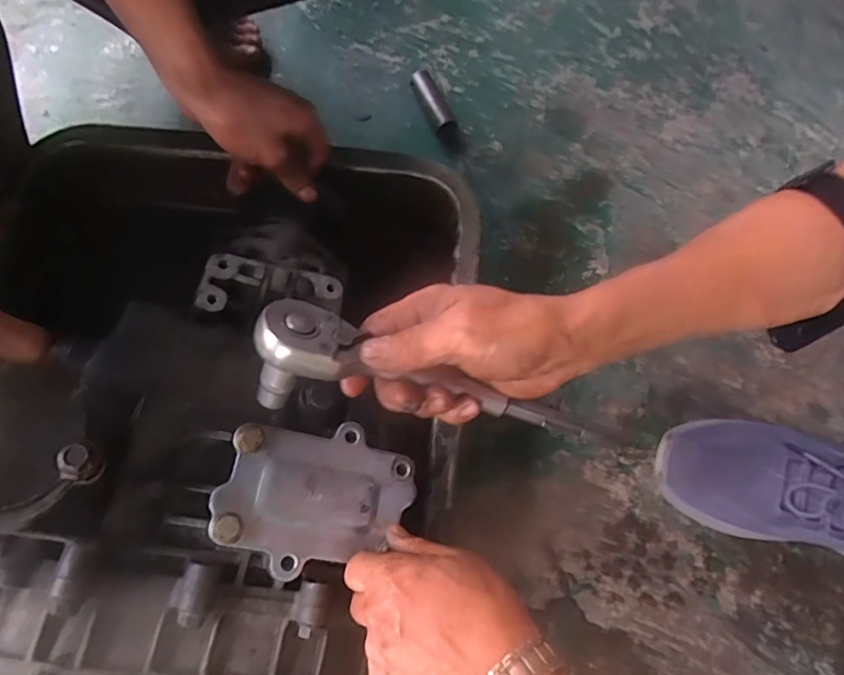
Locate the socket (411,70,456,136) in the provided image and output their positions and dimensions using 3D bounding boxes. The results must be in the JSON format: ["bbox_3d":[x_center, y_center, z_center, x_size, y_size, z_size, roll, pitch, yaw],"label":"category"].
[{"bbox_3d":[0.014,-0.274,0.633,0.025,0.032,0.084,-26,74,-10],"label":"socket"}]

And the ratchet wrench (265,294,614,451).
[{"bbox_3d":[0.014,0.039,0.330,0.234,0.051,0.052,19,71,-18],"label":"ratchet wrench"}]

